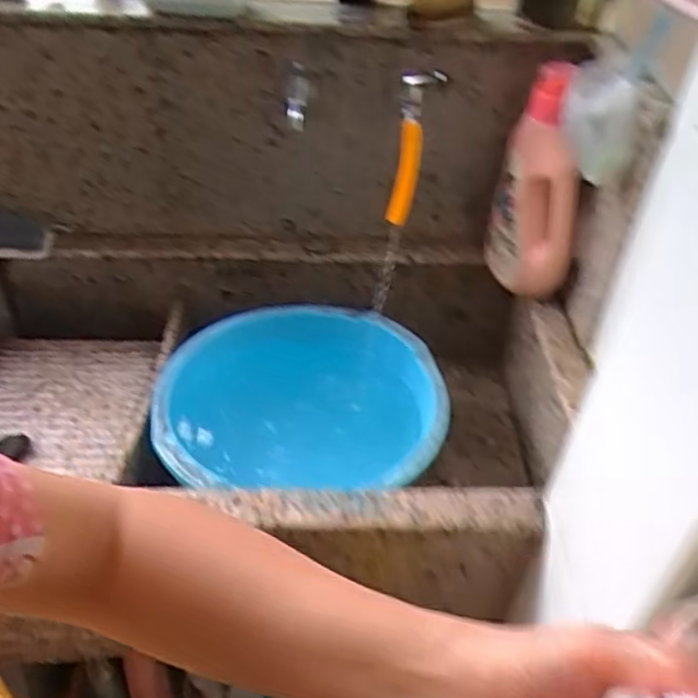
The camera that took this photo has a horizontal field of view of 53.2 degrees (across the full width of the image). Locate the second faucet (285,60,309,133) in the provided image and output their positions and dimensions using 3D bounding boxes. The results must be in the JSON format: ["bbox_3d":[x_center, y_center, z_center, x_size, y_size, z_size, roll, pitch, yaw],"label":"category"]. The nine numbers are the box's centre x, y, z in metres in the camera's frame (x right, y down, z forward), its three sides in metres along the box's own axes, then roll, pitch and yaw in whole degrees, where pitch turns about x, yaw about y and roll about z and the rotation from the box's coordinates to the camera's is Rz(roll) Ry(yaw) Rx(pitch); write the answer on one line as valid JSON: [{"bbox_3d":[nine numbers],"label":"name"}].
[{"bbox_3d":[-0.067,-0.325,0.899,0.027,0.088,0.052,0,41,-5],"label":"second faucet"}]

